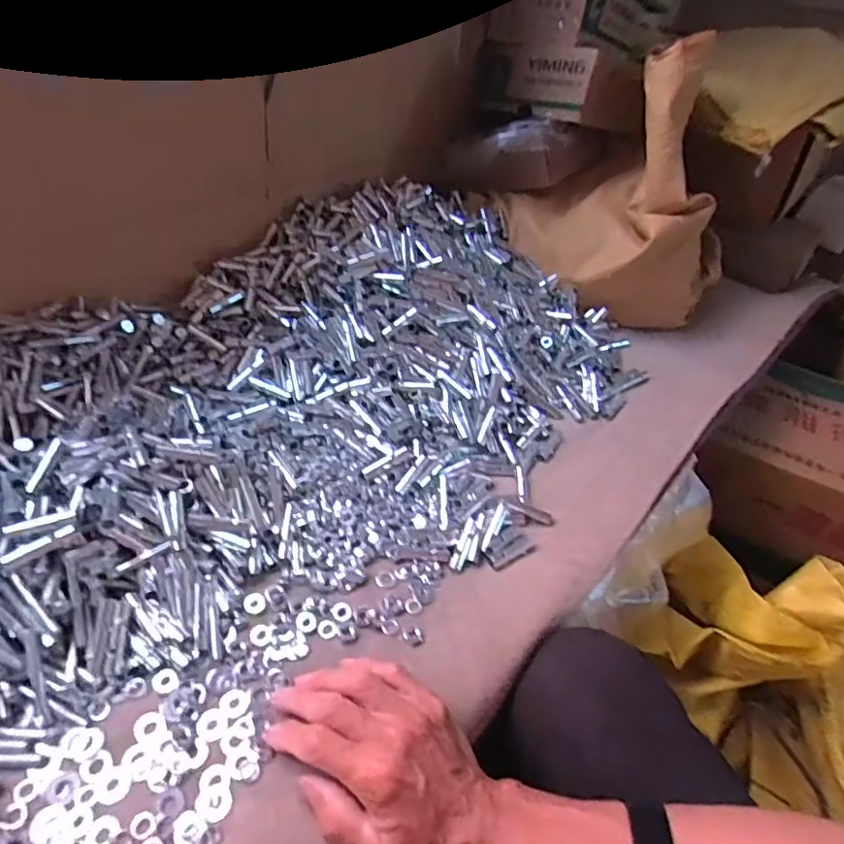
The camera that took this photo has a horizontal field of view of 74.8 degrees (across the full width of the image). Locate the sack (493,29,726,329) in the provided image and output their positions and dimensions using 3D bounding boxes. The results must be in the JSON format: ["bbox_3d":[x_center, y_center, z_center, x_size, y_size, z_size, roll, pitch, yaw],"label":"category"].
[{"bbox_3d":[0.256,-0.298,0.700,0.286,0.276,0.216,25,46,20],"label":"sack"}]

